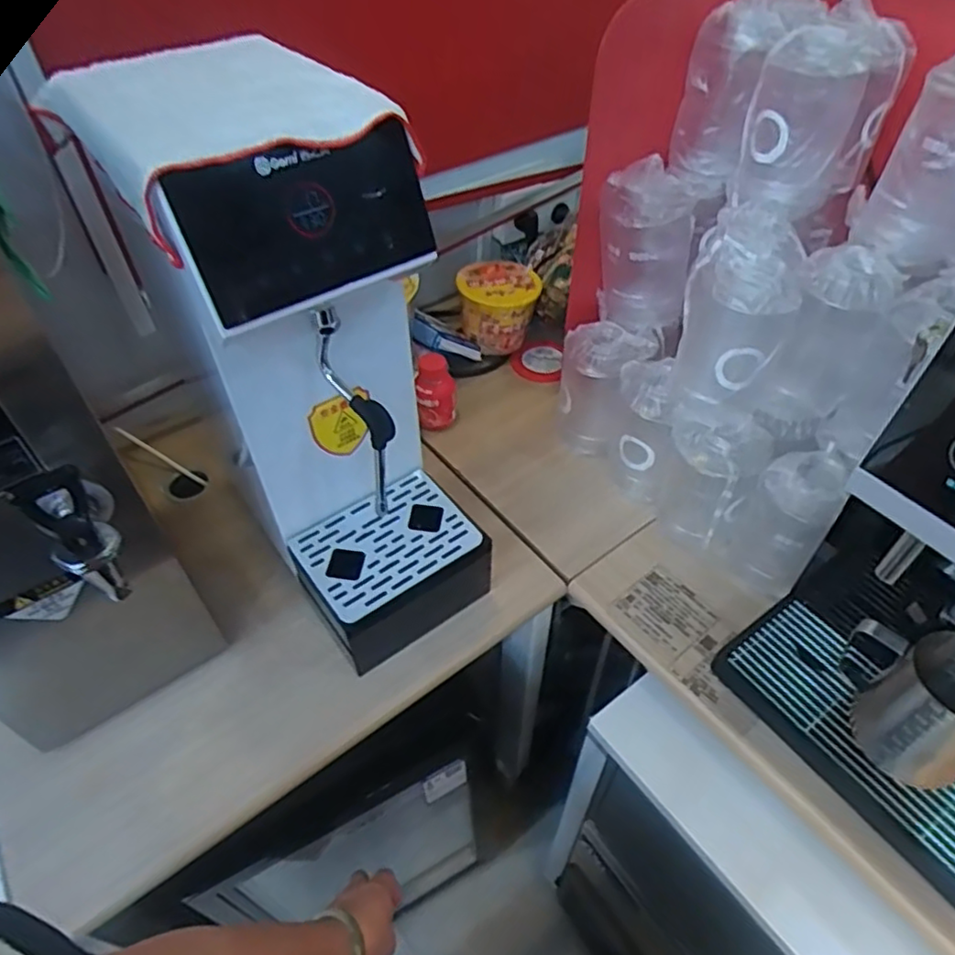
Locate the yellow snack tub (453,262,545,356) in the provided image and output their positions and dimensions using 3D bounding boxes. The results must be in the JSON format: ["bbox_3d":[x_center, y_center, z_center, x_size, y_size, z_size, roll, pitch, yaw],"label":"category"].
[{"bbox_3d":[0.035,-0.275,1.058,0.125,0.113,0.118,0,47,0],"label":"yellow snack tub"}]

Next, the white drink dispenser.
[{"bbox_3d":[-0.154,-0.082,0.632,0.182,0.505,0.302,-31,54,-25],"label":"white drink dispenser"}]

